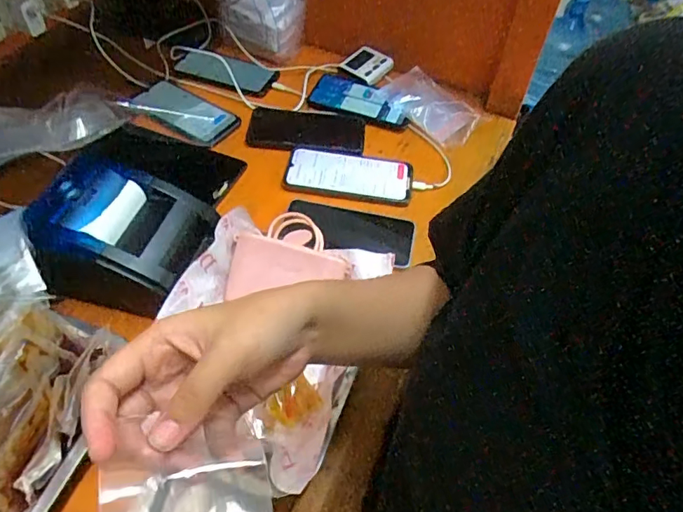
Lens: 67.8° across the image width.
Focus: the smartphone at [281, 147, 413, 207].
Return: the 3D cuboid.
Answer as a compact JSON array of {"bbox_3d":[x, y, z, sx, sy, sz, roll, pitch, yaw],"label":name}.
[{"bbox_3d":[0.009,-0.109,0.693,0.169,0.013,0.090,7,51,2],"label":"smartphone"}]

